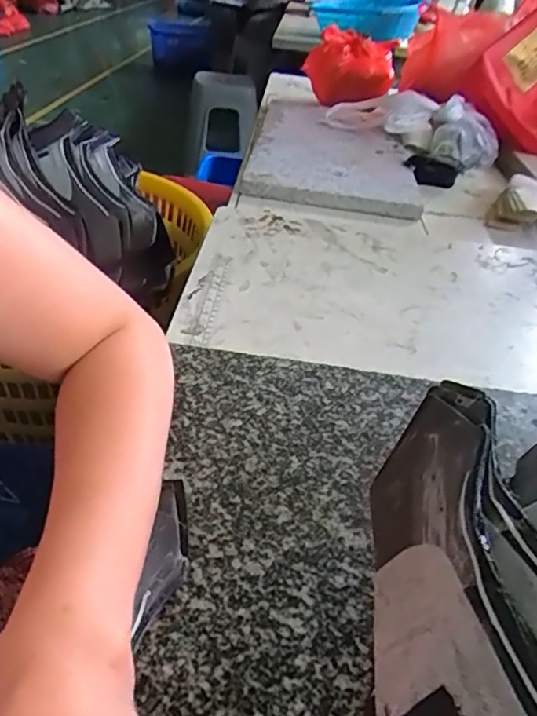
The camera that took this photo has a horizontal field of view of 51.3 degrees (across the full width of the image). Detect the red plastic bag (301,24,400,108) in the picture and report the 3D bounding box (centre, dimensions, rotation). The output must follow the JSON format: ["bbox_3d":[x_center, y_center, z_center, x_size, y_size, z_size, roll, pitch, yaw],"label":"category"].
[{"bbox_3d":[0.218,-0.785,1.521,0.241,0.165,0.200,10,37,3],"label":"red plastic bag"}]

